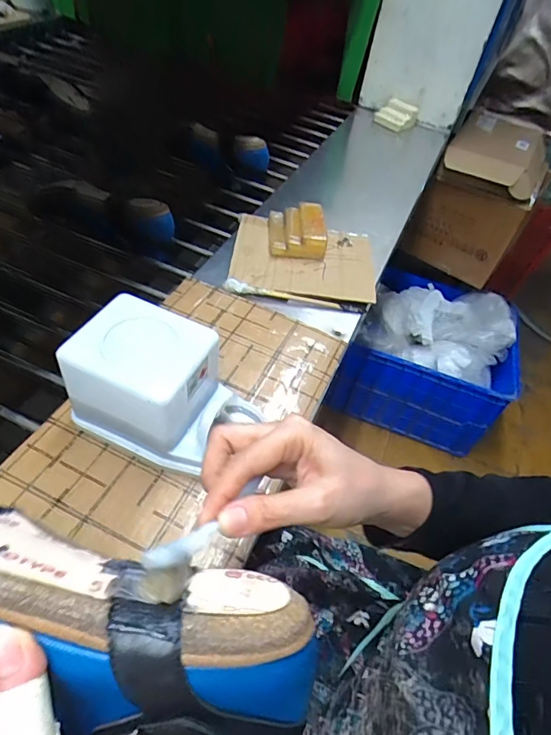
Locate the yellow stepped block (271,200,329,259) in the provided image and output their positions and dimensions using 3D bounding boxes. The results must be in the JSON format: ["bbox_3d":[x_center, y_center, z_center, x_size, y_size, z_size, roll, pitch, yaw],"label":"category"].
[{"bbox_3d":[0.032,-0.206,0.685,0.081,0.041,0.102,3,49,-7],"label":"yellow stepped block"}]

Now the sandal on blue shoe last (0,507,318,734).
[{"bbox_3d":[-0.094,0.110,0.199,0.229,0.071,0.084,22,48,-1],"label":"sandal on blue shoe last"}]

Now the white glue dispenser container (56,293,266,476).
[{"bbox_3d":[-0.100,0.024,0.425,0.153,0.101,0.098,24,50,11],"label":"white glue dispenser container"}]

